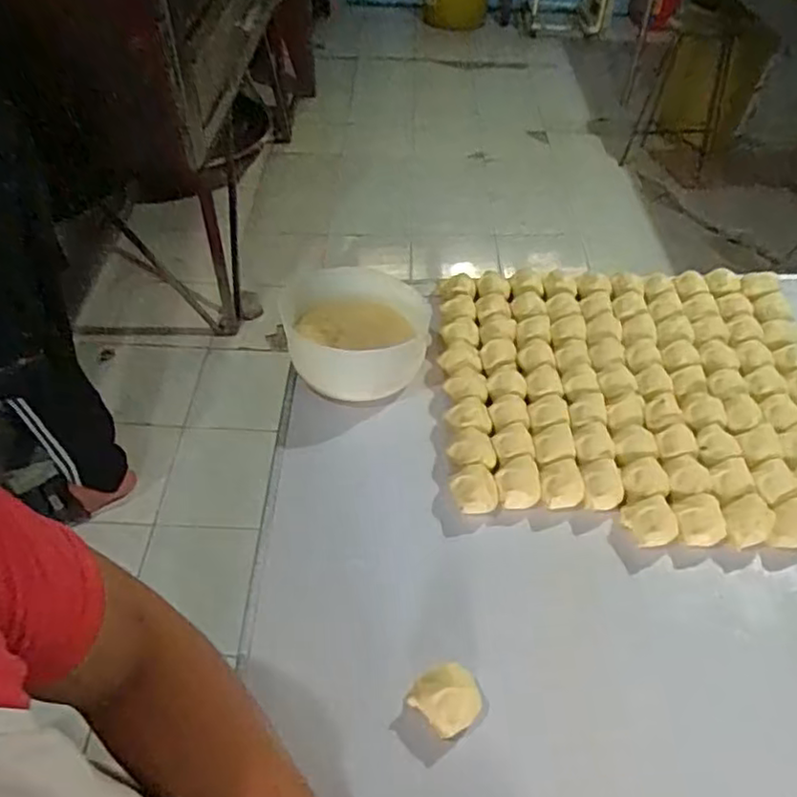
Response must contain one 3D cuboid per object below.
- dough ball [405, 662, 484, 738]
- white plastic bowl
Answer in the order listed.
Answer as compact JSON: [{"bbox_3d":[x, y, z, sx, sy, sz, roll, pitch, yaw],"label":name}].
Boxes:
[{"bbox_3d":[0.040,0.251,0.555,0.046,0.037,0.051,-35,58,-28],"label":"dough ball"},{"bbox_3d":[-0.059,-0.078,0.799,0.167,0.082,0.145,10,48,7],"label":"white plastic bowl"}]

